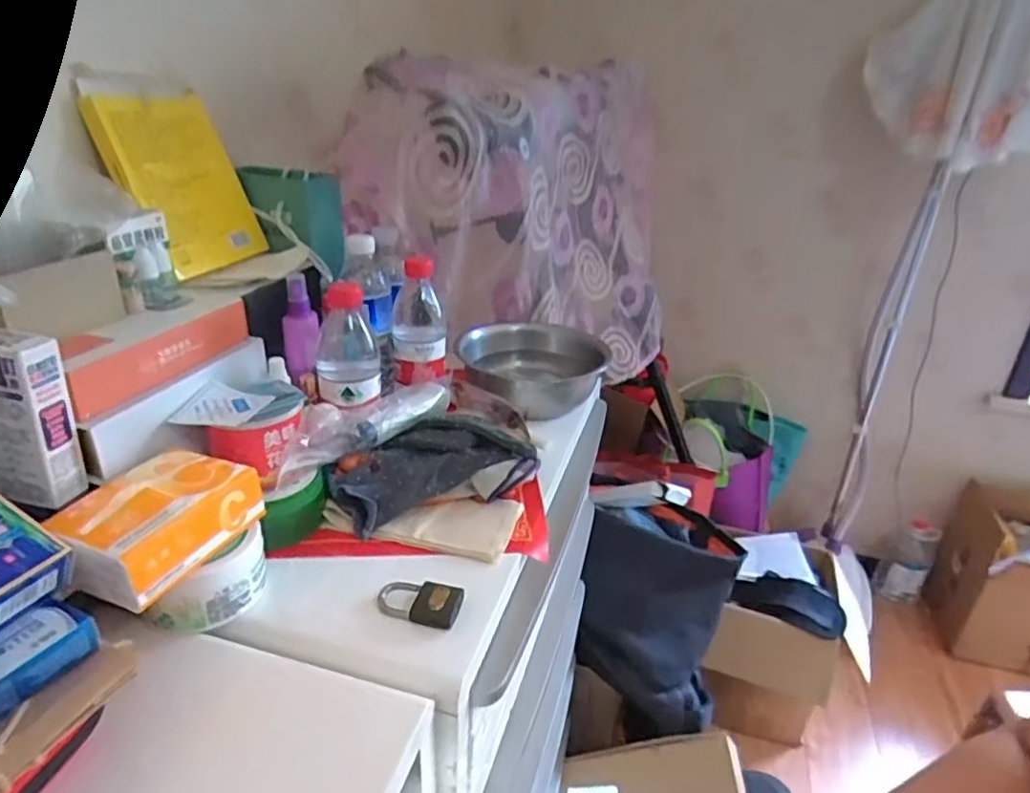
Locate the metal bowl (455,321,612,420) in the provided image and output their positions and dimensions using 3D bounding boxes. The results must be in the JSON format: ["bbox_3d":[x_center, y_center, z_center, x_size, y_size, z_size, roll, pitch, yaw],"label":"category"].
[{"bbox_3d":[0.026,-0.037,0.865,0.200,0.062,0.193,-2,27,-8],"label":"metal bowl"}]

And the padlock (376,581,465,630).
[{"bbox_3d":[-0.077,0.164,0.521,0.069,0.015,0.038,8,27,12],"label":"padlock"}]

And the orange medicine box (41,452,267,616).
[{"bbox_3d":[-0.259,0.090,0.468,0.081,0.052,0.121,12,28,18],"label":"orange medicine box"}]

